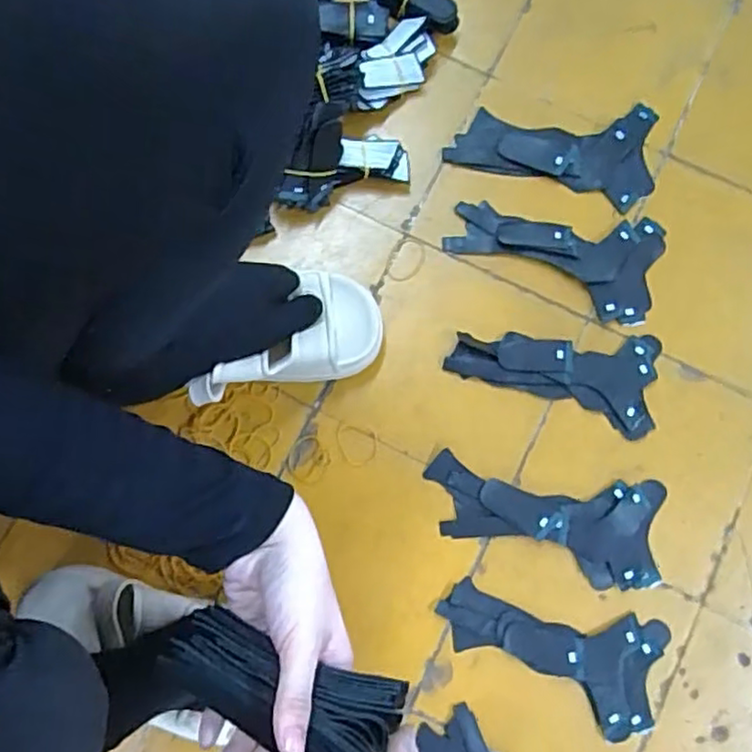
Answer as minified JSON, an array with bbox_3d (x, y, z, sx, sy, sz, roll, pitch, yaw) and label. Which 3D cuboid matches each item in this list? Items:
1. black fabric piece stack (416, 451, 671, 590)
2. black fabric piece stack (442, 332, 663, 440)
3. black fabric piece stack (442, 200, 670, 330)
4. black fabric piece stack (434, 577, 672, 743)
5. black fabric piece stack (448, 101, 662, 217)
[{"bbox_3d":[0.155,0.135,0.623,0.216,0.008,0.096,9,79,1],"label":"black fabric piece stack"},{"bbox_3d":[0.169,-0.002,0.645,0.197,0.009,0.091,9,79,1],"label":"black fabric piece stack"},{"bbox_3d":[0.176,-0.118,0.667,0.207,0.013,0.104,11,79,2],"label":"black fabric piece stack"},{"bbox_3d":[0.158,0.243,0.605,0.201,0.006,0.101,21,79,4],"label":"black fabric piece stack"},{"bbox_3d":[0.180,-0.236,0.686,0.206,0.011,0.102,7,79,1],"label":"black fabric piece stack"}]

